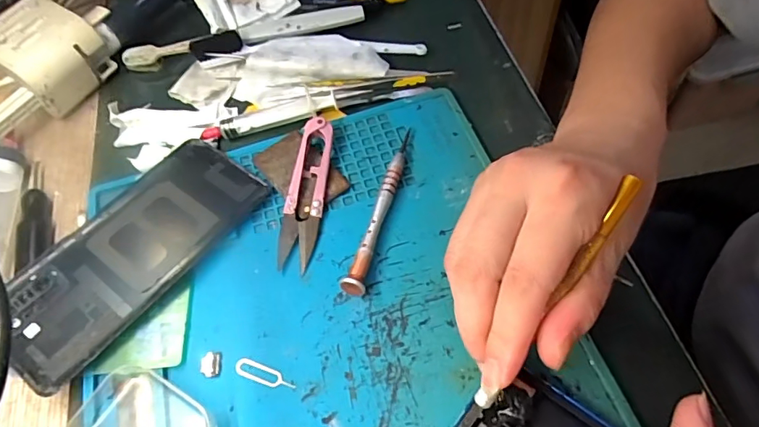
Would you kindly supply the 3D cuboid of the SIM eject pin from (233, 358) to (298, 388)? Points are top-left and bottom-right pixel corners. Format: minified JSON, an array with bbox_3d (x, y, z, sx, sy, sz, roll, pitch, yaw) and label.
[{"bbox_3d":[-0.058,0.080,0.244,0.033,0.004,0.009,17,61,15],"label":"SIM eject pin"}]

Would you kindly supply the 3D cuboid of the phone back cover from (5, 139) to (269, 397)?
[{"bbox_3d":[-0.141,0.020,0.283,0.073,0.011,0.155,33,66,23],"label":"phone back cover"}]

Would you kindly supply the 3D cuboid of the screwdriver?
[{"bbox_3d":[0.001,-0.005,0.286,0.012,0.012,0.113,11,60,12],"label":"screwdriver"}]

